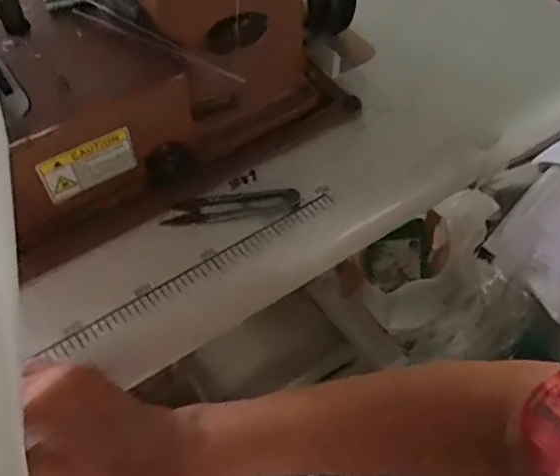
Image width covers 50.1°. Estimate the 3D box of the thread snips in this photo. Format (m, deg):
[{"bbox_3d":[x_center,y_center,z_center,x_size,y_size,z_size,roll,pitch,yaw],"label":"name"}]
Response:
[{"bbox_3d":[-0.035,-0.023,0.443,0.098,0.008,0.020,-7,56,-5],"label":"thread snips"}]

